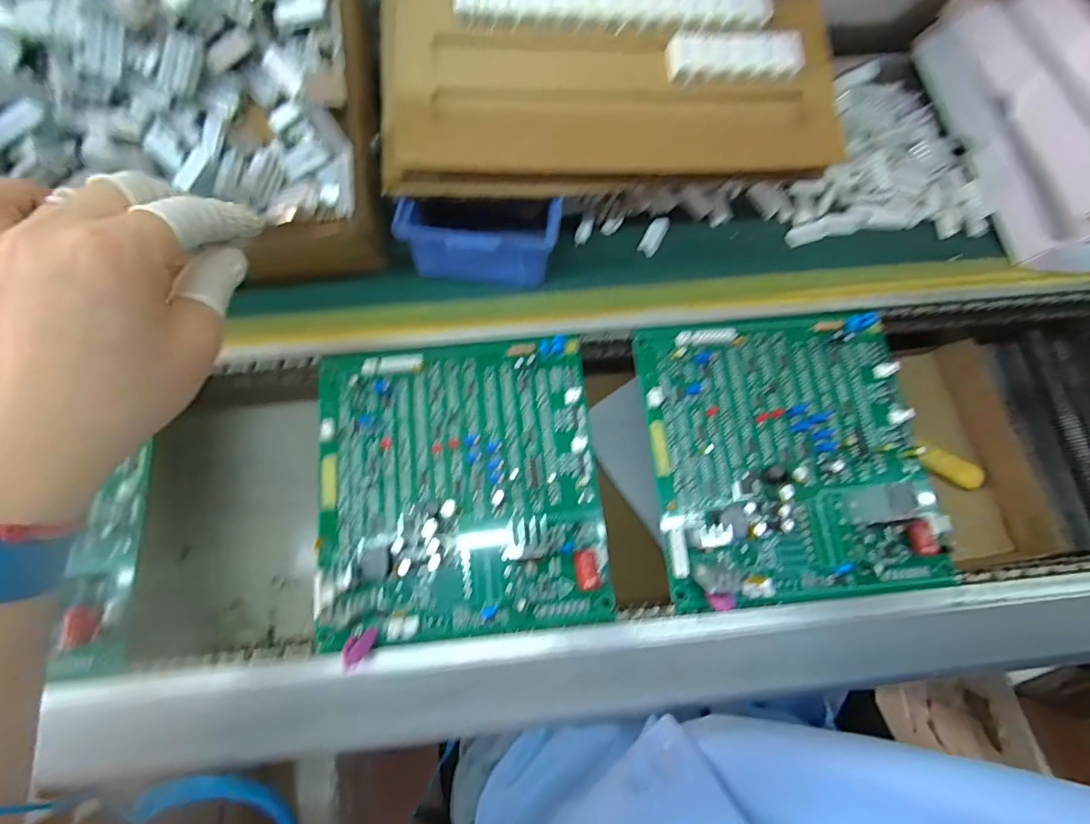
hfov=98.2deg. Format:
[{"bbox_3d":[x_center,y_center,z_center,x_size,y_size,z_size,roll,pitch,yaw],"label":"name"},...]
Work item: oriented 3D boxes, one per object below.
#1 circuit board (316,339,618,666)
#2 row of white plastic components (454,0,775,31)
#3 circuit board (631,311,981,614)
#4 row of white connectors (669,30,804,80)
[{"bbox_3d":[-0.054,0.044,0.300,0.177,0.017,0.182,-6,76,-2],"label":"circuit board"},{"bbox_3d":[0.047,-0.269,0.306,0.202,0.017,0.038,-5,75,-3],"label":"row of white plastic components"},{"bbox_3d":[0.166,0.022,0.304,0.190,0.031,0.181,-6,76,-2],"label":"circuit board"},{"bbox_3d":[0.123,-0.233,0.306,0.085,0.009,0.037,3,75,0],"label":"row of white connectors"}]

